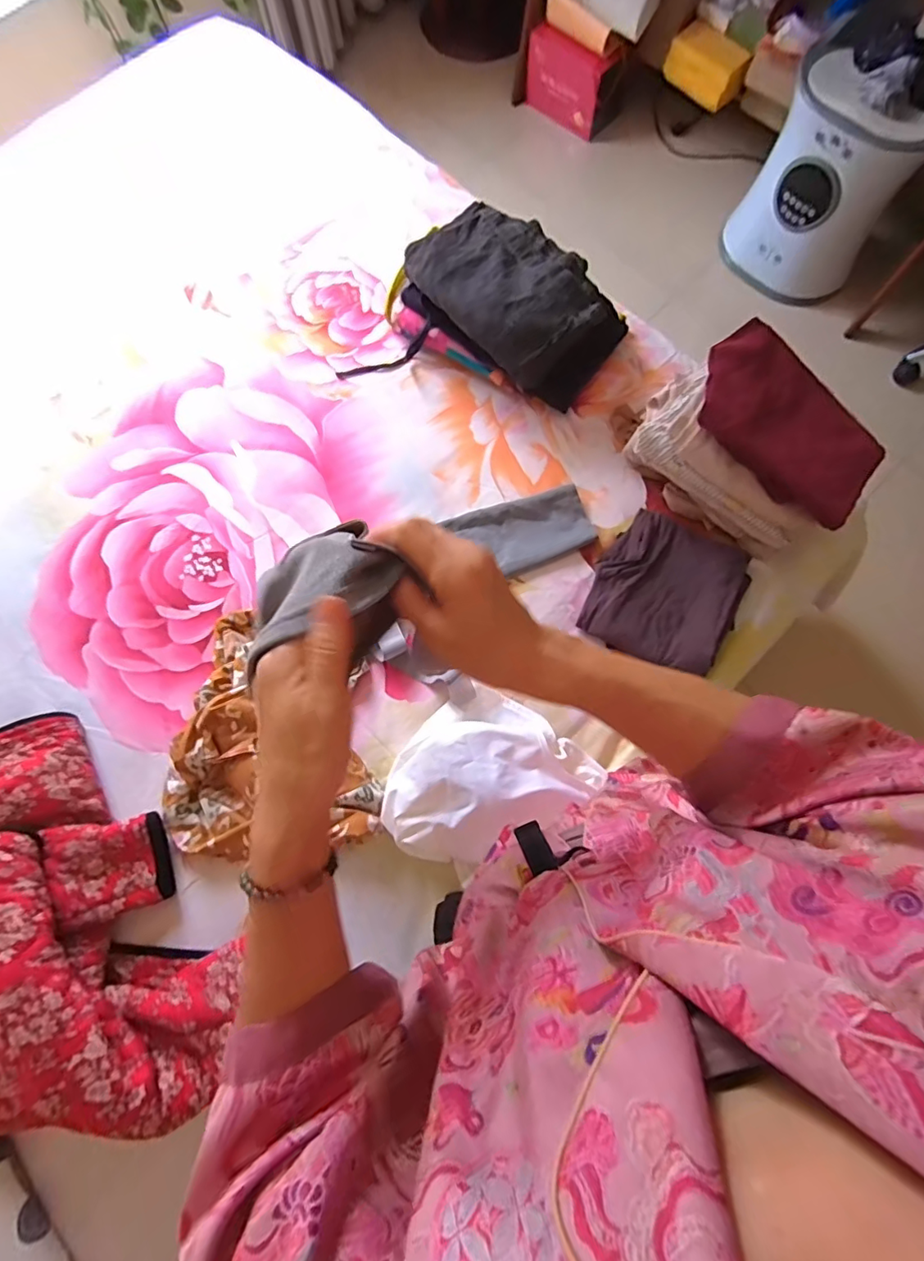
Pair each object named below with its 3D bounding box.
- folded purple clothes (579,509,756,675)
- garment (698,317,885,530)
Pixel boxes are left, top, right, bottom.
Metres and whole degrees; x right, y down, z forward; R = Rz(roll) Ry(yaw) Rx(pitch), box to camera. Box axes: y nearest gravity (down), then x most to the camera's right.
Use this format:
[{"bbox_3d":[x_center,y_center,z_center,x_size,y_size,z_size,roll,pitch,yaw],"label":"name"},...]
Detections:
[{"bbox_3d":[0.311,-0.063,0.807,0.210,0.031,0.219,19,74,7],"label":"folded purple clothes"},{"bbox_3d":[0.438,-0.280,0.720,0.269,0.049,0.169,40,75,-4],"label":"garment"}]

